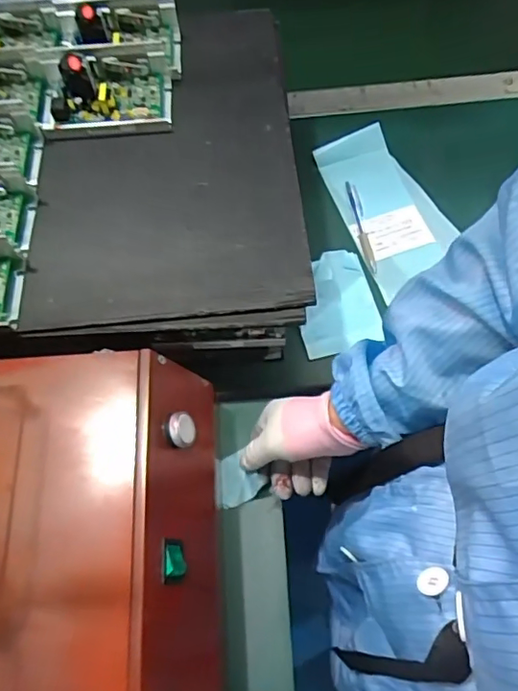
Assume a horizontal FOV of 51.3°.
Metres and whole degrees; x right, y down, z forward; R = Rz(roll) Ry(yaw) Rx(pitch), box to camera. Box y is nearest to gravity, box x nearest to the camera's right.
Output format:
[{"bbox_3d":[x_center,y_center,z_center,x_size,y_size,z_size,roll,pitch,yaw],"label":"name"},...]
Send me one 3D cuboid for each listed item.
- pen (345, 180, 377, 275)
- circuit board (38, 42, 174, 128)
[{"bbox_3d":[0.127,-0.147,0.666,0.015,0.015,0.128,-9,66,-1],"label":"pen"},{"bbox_3d":[-0.161,-0.268,0.557,0.137,0.054,0.087,-8,66,-1],"label":"circuit board"}]

